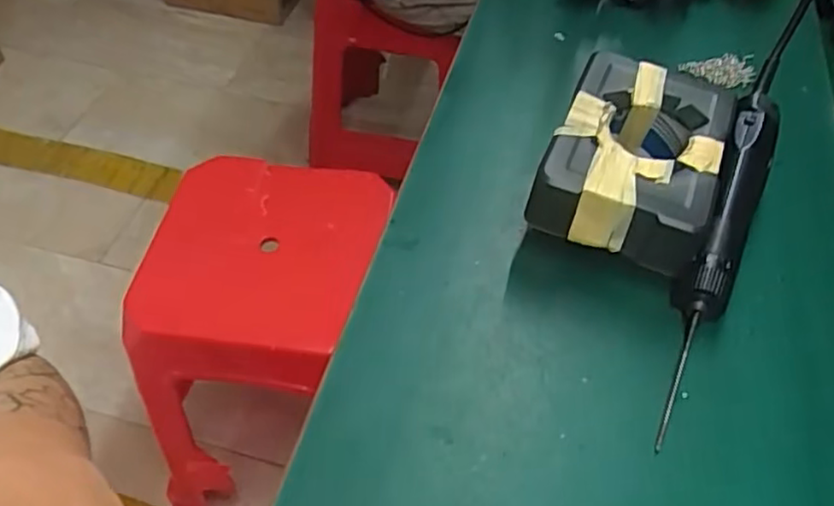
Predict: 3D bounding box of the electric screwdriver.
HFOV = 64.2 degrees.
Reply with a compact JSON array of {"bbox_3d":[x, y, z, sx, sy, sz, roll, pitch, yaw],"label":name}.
[{"bbox_3d":[0.210,-0.010,0.454,0.039,0.051,0.302,22,53,13],"label":"electric screwdriver"}]

